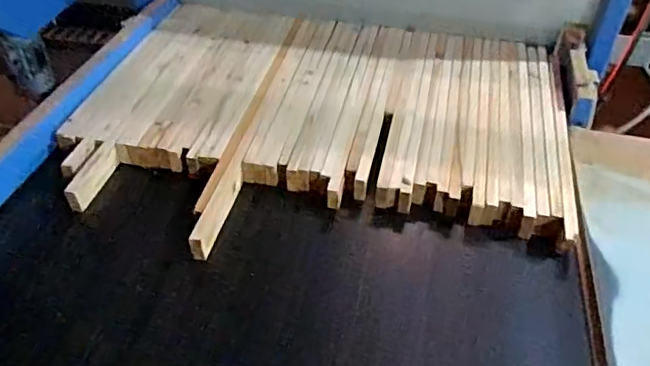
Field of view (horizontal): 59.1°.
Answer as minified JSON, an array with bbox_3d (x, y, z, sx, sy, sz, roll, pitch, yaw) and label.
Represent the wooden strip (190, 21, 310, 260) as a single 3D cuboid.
[{"bbox_3d":[-0.100,-0.112,0.952,0.025,0.037,0.616,8,41,8],"label":"wooden strip"}]

